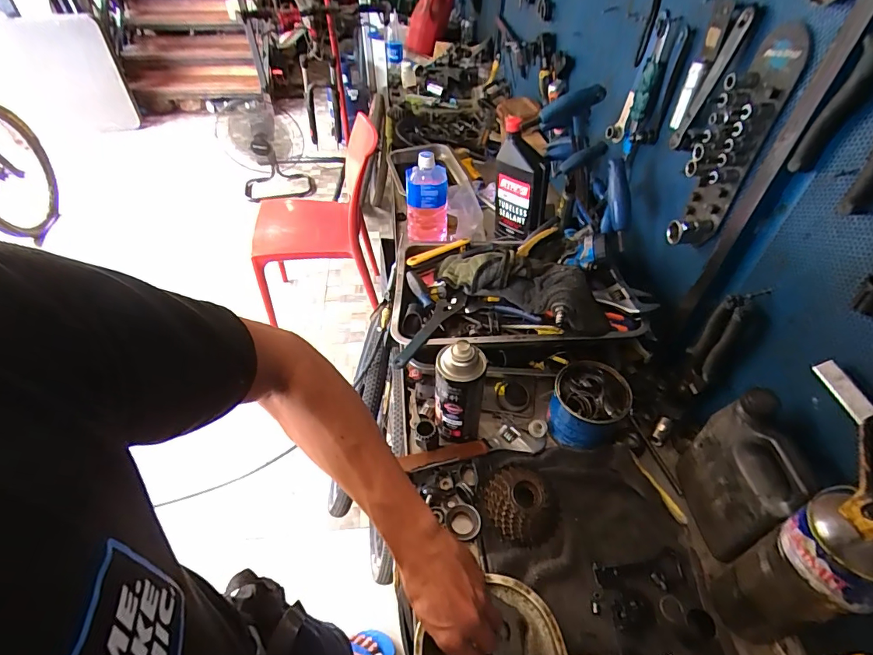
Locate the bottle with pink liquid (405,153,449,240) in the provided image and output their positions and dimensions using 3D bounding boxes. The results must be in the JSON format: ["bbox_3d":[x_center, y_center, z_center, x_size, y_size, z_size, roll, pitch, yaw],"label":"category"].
[{"bbox_3d":[-0.019,-0.258,0.885,0.082,0.165,0.066,2,46,2],"label":"bottle with pink liquid"}]

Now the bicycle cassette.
[{"bbox_3d":[0.113,0.223,0.567,0.098,0.026,0.097,0,46,0],"label":"bicycle cassette"}]

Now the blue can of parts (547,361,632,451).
[{"bbox_3d":[0.216,0.112,0.631,0.098,0.089,0.094,0,46,0],"label":"blue can of parts"}]

